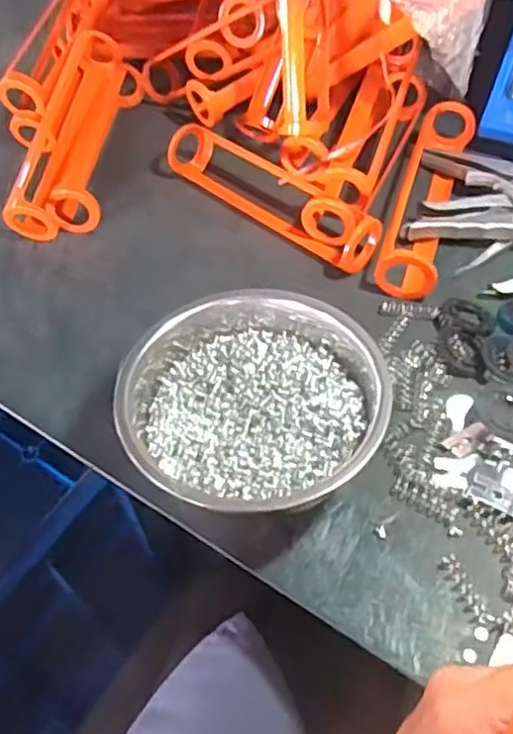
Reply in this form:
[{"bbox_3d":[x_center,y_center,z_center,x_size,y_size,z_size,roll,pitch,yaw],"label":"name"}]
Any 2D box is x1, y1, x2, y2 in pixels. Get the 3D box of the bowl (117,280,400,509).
[{"bbox_3d":[-0.004,0.023,0.510,0.177,0.075,0.161,-2,54,3],"label":"bowl"}]

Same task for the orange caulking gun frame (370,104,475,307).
[{"bbox_3d":[0.167,-0.172,0.664,0.050,0.036,0.249,13,56,14],"label":"orange caulking gun frame"}]

